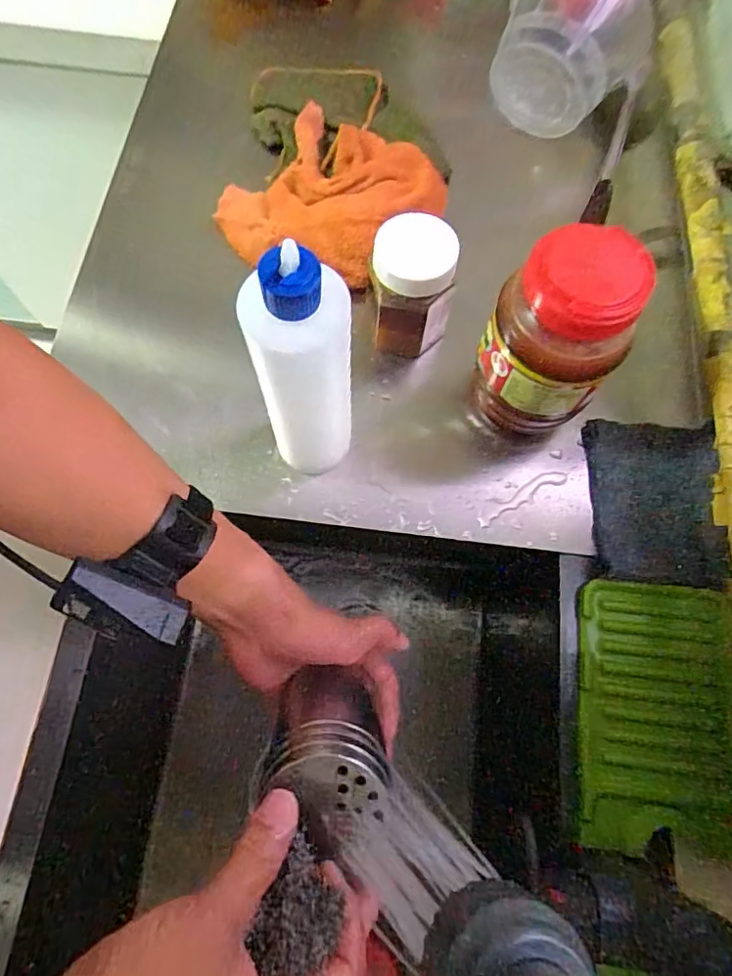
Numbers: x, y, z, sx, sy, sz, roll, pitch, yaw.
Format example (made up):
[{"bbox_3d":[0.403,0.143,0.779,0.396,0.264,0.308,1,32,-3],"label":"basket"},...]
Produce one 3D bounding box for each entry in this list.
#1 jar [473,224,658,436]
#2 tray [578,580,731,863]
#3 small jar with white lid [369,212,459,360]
[{"bbox_3d":[0.131,-0.105,0.410,0.089,0.161,0.084,1,71,-2],"label":"jar"},{"bbox_3d":[0.214,0.161,0.402,0.111,0.020,0.178,7,71,0],"label":"tray"},{"bbox_3d":[0.038,-0.163,0.459,0.066,0.099,0.060,1,71,-2],"label":"small jar with white lid"}]

